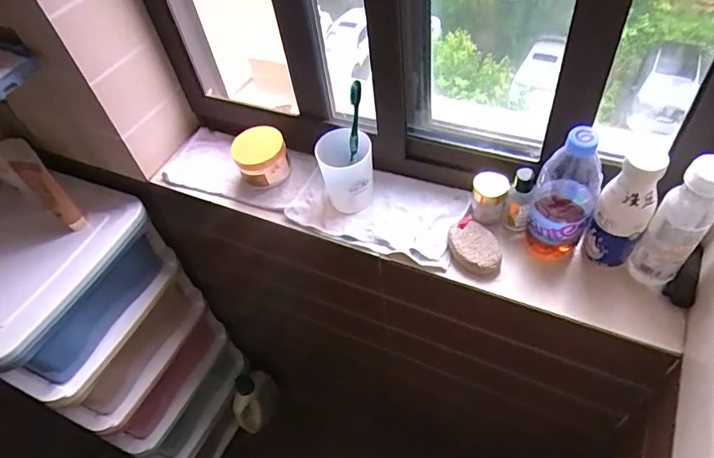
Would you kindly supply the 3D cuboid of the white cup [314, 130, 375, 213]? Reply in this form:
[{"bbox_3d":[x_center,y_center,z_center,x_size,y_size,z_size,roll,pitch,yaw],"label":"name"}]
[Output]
[{"bbox_3d":[-0.013,-0.080,0.716,0.078,0.111,0.073,-3,49,4],"label":"white cup"}]

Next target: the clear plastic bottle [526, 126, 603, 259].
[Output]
[{"bbox_3d":[0.257,-0.045,0.601,0.075,0.197,0.069,18,53,21],"label":"clear plastic bottle"}]

